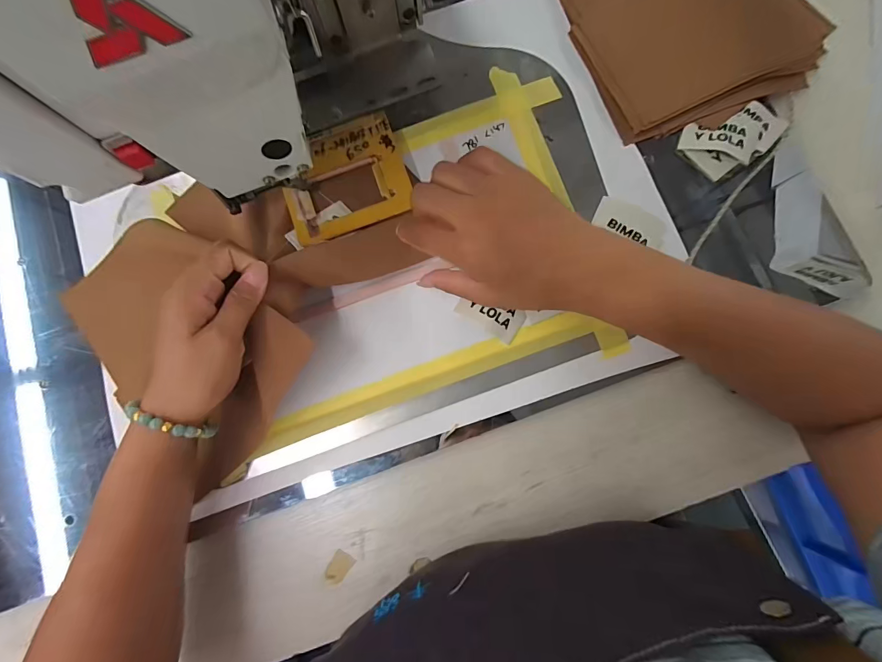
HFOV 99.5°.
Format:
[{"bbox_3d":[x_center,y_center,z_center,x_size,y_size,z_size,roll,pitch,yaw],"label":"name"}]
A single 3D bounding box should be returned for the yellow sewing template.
[{"bbox_3d":[-0.082,-0.129,0.321,0.107,0.010,0.088,-22,87,-3],"label":"yellow sewing template"}]

